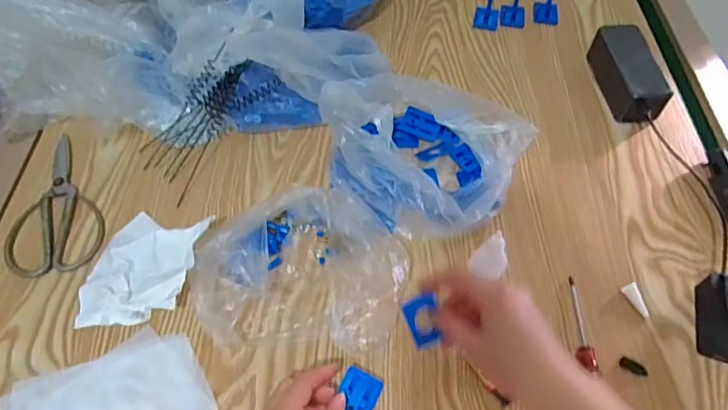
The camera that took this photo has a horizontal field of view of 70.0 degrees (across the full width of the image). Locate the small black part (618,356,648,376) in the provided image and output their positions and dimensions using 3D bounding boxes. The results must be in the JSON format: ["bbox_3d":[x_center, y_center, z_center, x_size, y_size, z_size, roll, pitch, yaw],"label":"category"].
[{"bbox_3d":[0.247,0.148,0.476,0.025,0.004,0.012,23,59,14],"label":"small black part"}]

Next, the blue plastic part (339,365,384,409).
[{"bbox_3d":[-0.005,0.166,0.453,0.034,0.010,0.051,29,51,6],"label":"blue plastic part"}]

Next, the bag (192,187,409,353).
[{"bbox_3d":[-0.059,0.052,0.500,0.187,0.064,0.149,1,56,0],"label":"bag"}]

